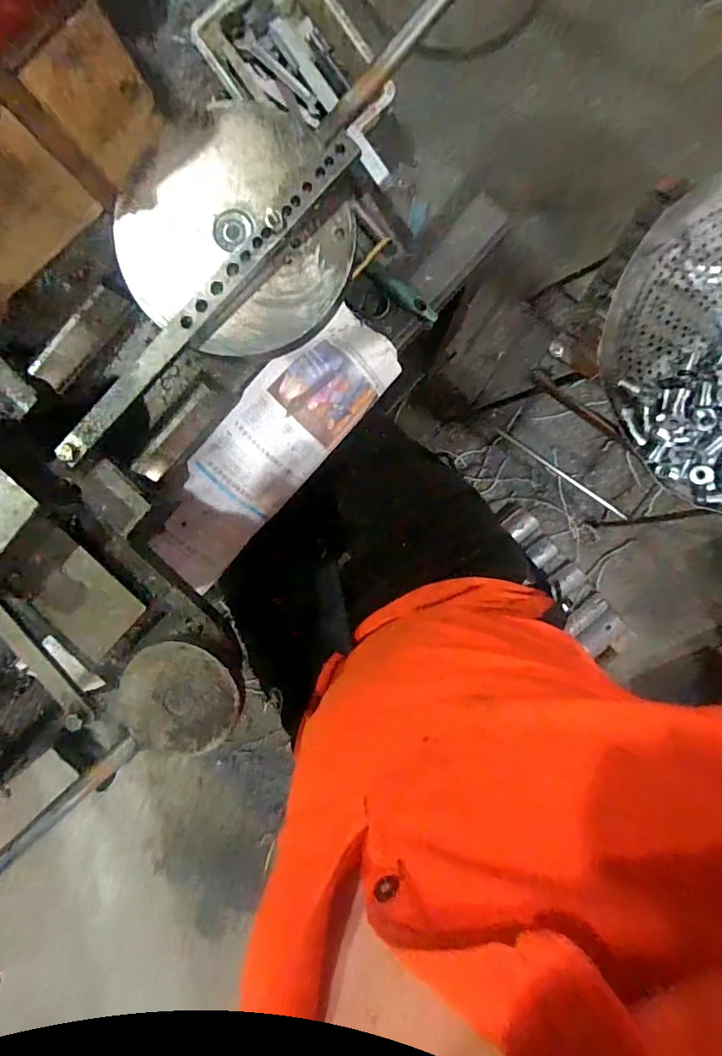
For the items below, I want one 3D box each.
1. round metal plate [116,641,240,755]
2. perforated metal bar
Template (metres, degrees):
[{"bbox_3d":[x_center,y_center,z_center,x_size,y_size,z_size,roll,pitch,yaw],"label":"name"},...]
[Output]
[{"bbox_3d":[-0.152,0.144,0.401,0.096,0.012,0.097,0,95,3],"label":"round metal plate"},{"bbox_3d":[-0.125,-0.173,0.383,0.327,0.013,0.022,-44,92,5],"label":"perforated metal bar"}]

